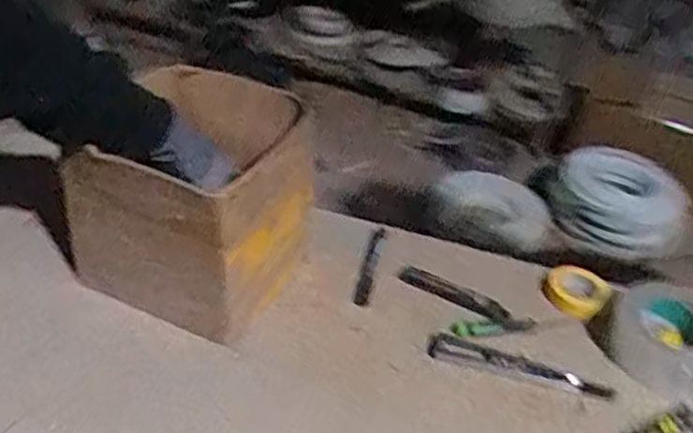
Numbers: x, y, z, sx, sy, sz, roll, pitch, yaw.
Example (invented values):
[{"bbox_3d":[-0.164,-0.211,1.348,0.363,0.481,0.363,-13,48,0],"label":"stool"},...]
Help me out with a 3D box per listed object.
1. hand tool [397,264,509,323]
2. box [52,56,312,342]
[{"bbox_3d":[0.118,0.083,0.794,0.128,0.011,0.027,26,47,23],"label":"hand tool"},{"bbox_3d":[-0.147,-0.032,0.743,0.192,0.179,0.229,20,45,19],"label":"box"}]

